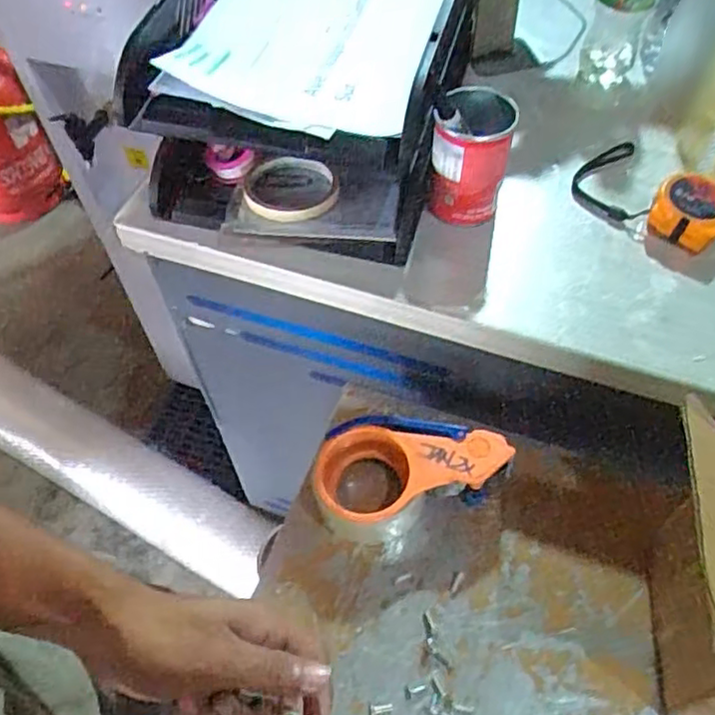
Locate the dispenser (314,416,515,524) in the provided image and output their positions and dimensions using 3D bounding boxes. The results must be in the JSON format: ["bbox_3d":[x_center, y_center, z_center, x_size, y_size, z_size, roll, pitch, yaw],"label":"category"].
[{"bbox_3d":[0.042,0.092,0.561,0.152,0.060,0.079,-16,57,-7],"label":"dispenser"}]

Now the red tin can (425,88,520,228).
[{"bbox_3d":[0.099,-0.176,0.588,0.064,0.101,0.064,-1,56,1],"label":"red tin can"}]

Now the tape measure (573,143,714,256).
[{"bbox_3d":[0.263,-0.151,0.609,0.090,0.034,0.147,-25,58,-13],"label":"tape measure"}]

